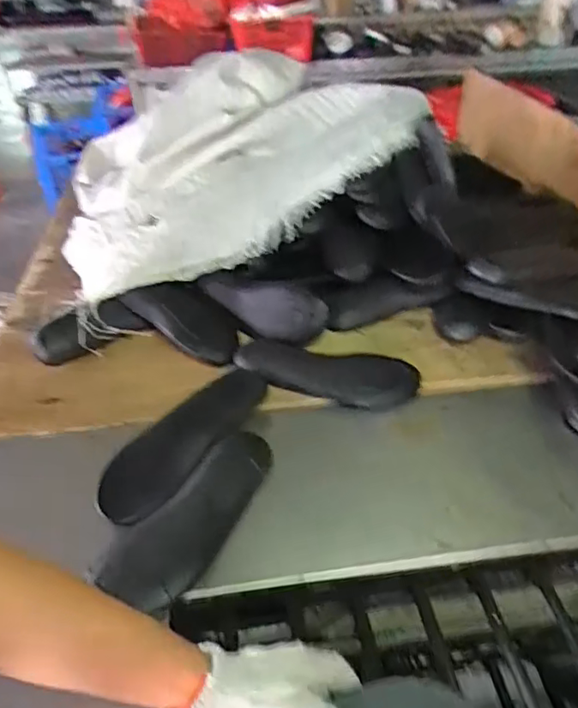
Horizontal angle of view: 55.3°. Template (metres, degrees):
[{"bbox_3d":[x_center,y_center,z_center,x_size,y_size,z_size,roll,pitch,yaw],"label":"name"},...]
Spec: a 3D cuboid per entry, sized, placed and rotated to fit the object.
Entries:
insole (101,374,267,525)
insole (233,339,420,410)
[{"bbox_3d":[-0.129,0.099,0.680,0.094,0.023,0.254,23,45,28],"label":"insole"},{"bbox_3d":[0.048,0.029,0.767,0.252,0.034,0.086,10,40,14],"label":"insole"}]

